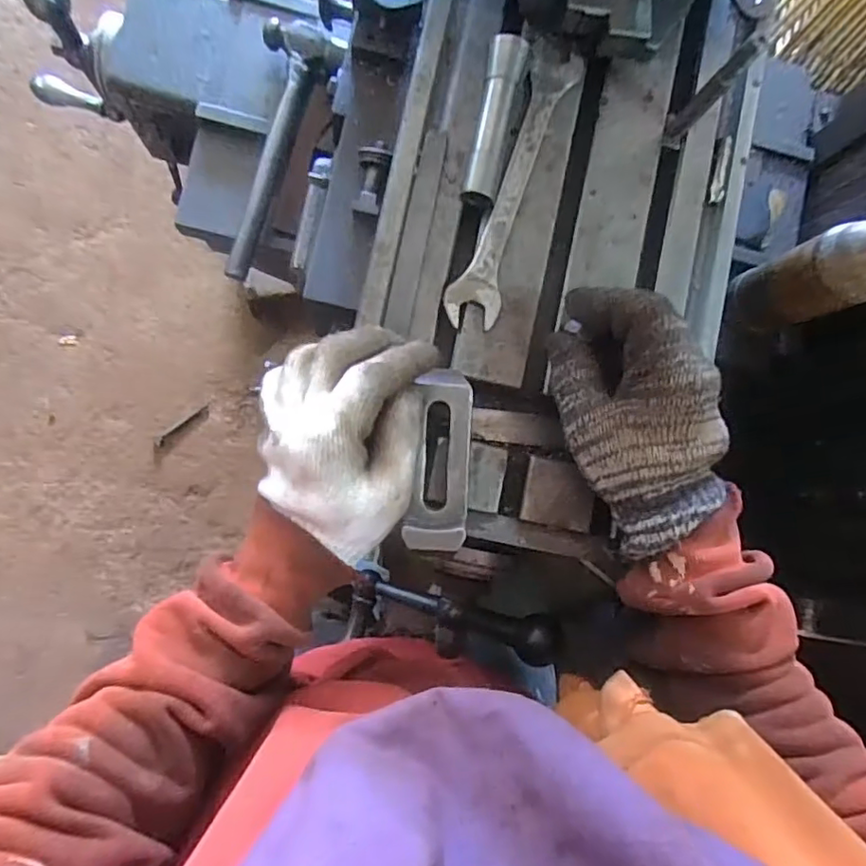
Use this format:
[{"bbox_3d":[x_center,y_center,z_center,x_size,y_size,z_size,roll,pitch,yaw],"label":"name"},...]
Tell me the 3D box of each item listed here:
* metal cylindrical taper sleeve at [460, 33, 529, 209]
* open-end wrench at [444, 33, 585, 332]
[{"bbox_3d":[0.041,-0.208,0.389,0.021,0.022,0.108,12,86,-7],"label":"metal cylindrical taper sleeve"},{"bbox_3d":[0.056,-0.172,0.400,0.037,0.007,0.209,19,85,-6],"label":"open-end wrench"}]

